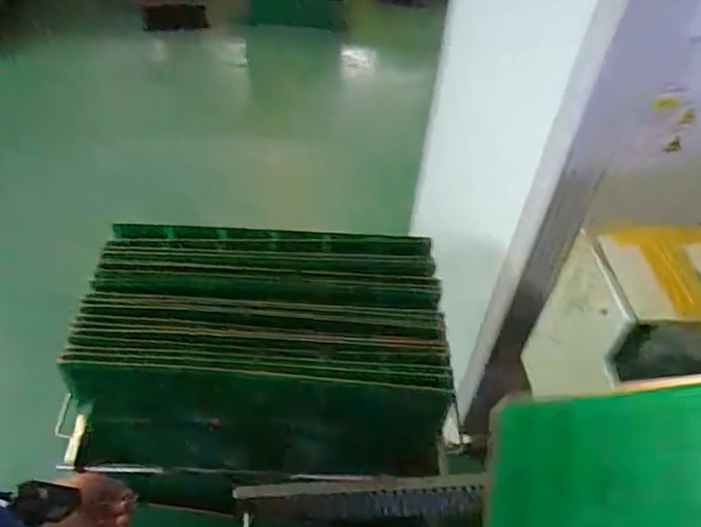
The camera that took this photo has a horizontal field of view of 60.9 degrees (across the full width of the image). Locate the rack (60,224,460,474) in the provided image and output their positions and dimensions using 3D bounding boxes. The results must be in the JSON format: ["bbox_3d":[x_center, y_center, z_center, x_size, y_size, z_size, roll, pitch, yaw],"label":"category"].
[{"bbox_3d":[-0.157,0.132,1.011,0.580,0.238,0.347,3,46,-3],"label":"rack"}]

